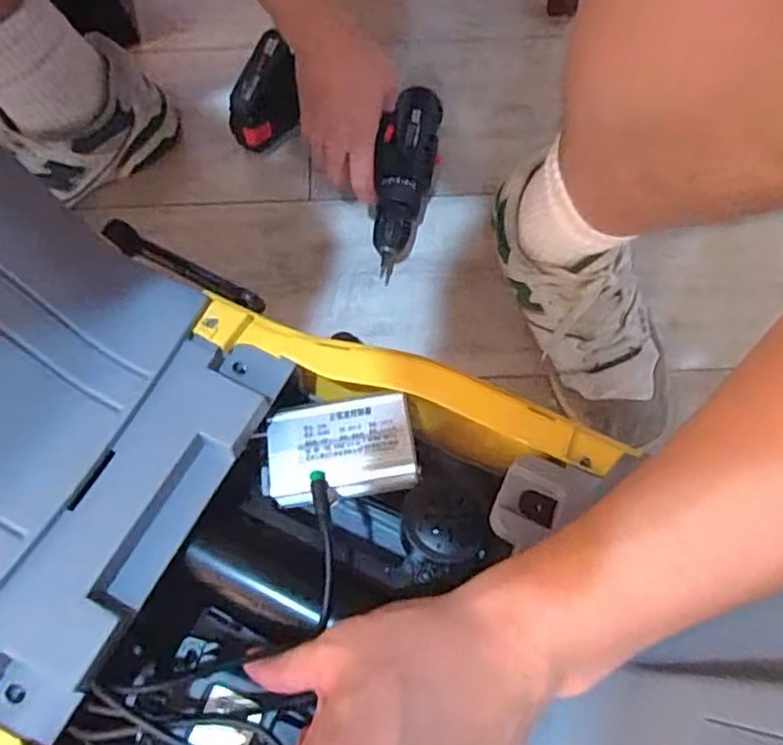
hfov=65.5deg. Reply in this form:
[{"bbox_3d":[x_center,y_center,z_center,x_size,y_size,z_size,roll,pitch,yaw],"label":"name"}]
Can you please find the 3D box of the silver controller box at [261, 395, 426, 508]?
[{"bbox_3d":[-0.030,0.045,0.351,0.085,0.035,0.056,-9,74,-2],"label":"silver controller box"}]

